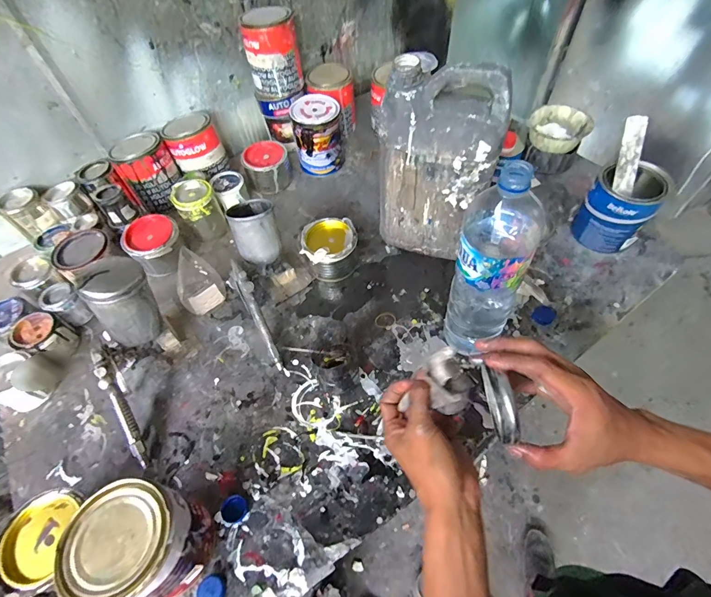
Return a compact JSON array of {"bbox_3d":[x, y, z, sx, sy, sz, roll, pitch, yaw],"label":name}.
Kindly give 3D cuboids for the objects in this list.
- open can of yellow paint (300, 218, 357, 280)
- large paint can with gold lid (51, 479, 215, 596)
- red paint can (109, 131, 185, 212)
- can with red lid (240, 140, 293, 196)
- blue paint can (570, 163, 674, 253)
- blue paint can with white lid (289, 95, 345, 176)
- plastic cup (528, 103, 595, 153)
[{"bbox_3d":[-0.045,-0.089,0.690,0.098,0.074,0.091,-2,56,3],"label":"open can of yellow paint"},{"bbox_3d":[-0.229,0.270,0.411,0.104,0.141,0.107,5,56,8],"label":"large paint can with gold lid"},{"bbox_3d":[-0.437,-0.272,0.787,0.106,0.120,0.115,-2,56,3],"label":"red paint can"},{"bbox_3d":[-0.194,-0.295,0.827,0.097,0.079,0.092,-2,56,3],"label":"can with red lid"},{"bbox_3d":[0.470,-0.162,0.667,0.105,0.130,0.108,25,61,20],"label":"blue paint can"},{"bbox_3d":[-0.082,-0.365,0.829,0.111,0.133,0.112,-8,56,-1],"label":"blue paint can with white lid"},{"bbox_3d":[0.436,-0.362,0.792,0.115,0.050,0.107,-2,56,3],"label":"plastic cup"}]

